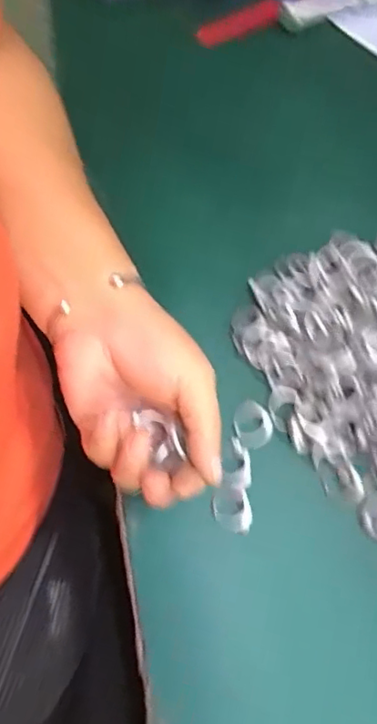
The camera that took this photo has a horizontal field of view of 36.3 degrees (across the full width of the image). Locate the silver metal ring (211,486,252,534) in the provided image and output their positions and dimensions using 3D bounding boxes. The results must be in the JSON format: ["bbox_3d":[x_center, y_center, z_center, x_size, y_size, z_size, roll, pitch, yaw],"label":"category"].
[{"bbox_3d":[0.026,0.088,0.346,0.025,0.009,0.026,0,73,-1],"label":"silver metal ring"}]

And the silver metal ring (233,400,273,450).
[{"bbox_3d":[0.040,0.039,0.360,0.024,0.005,0.029,-35,85,3],"label":"silver metal ring"}]

